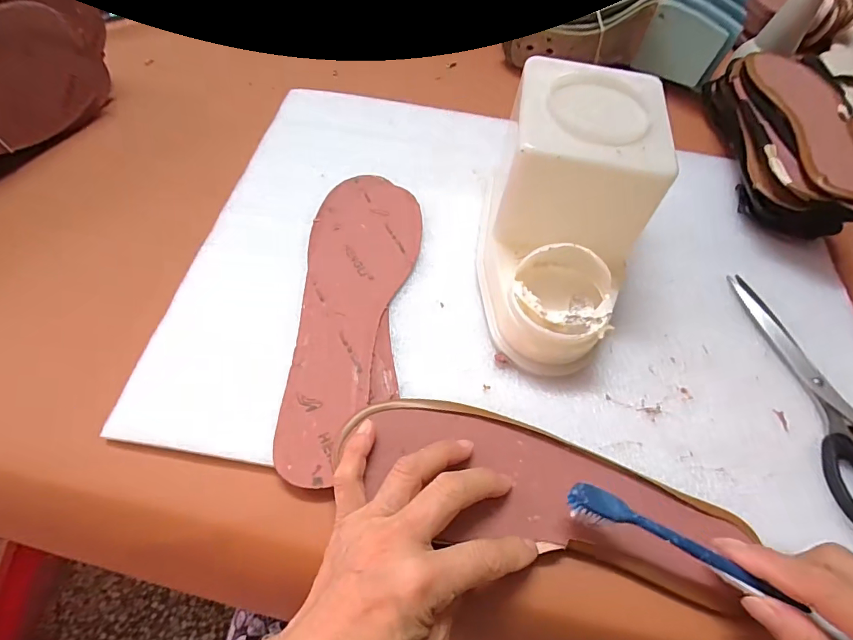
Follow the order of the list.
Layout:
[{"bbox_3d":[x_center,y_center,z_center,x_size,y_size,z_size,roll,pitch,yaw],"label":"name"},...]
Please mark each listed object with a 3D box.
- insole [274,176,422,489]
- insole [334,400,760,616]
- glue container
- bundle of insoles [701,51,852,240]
[{"bbox_3d":[-0.050,-0.014,0.333,0.079,0.004,0.253,5,56,-5],"label":"insole"},{"bbox_3d":[0.062,0.100,0.267,0.224,0.019,0.069,22,63,7],"label":"insole"},{"bbox_3d":[0.095,-0.074,0.321,0.104,0.115,0.189,13,56,1],"label":"glue container"},{"bbox_3d":[0.334,-0.172,0.423,0.088,0.062,0.238,11,56,0],"label":"bundle of insoles"}]

